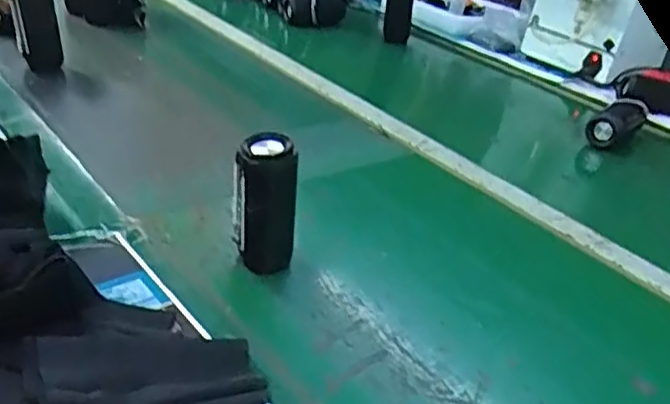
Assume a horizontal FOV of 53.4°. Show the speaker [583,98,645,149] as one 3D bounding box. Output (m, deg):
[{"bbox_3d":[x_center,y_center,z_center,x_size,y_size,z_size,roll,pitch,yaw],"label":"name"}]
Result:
[{"bbox_3d":[0.494,-0.140,1.169,0.064,0.056,0.151,29,36,31],"label":"speaker"}]

